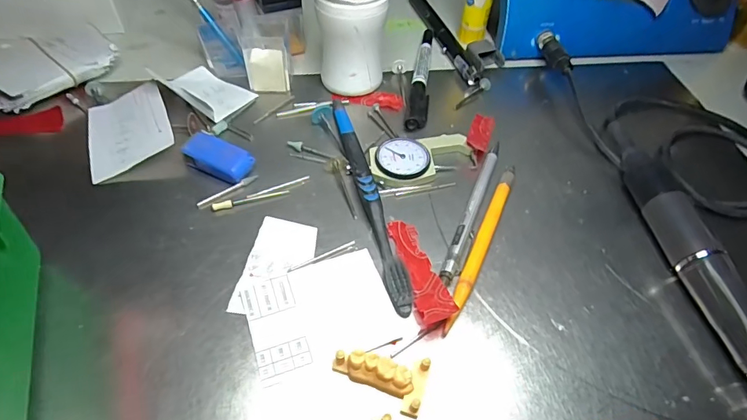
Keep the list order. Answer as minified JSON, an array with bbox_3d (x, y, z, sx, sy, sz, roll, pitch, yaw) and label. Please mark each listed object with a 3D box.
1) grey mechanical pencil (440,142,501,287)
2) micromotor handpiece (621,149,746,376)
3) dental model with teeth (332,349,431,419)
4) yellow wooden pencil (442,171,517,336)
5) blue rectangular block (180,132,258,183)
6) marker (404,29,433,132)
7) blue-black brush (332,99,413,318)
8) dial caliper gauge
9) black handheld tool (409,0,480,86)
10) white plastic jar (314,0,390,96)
[{"bbox_3d":[0.066,-0.004,0.290,0.010,0.008,0.125,21,53,12],"label":"grey mechanical pencil"},{"bbox_3d":[0.187,0.036,0.256,0.021,0.028,0.179,-3,52,-6],"label":"micromotor handpiece"},{"bbox_3d":[0.004,0.079,0.218,0.045,0.013,0.024,22,54,-2],"label":"dental model with teeth"},{"bbox_3d":[0.067,0.018,0.274,0.009,0.008,0.129,22,54,13],"label":"yellow wooden pencil"},{"bbox_3d":[-0.103,-0.033,0.301,0.044,0.016,0.023,19,53,11],"label":"blue rectangular block"},{"bbox_3d":[0.042,-0.113,0.371,0.016,0.012,0.132,10,52,4],"label":"marker"},{"bbox_3d":[-0.004,-0.014,0.292,0.013,0.012,0.175,-10,53,-11],"label":"blue-black brush"},{"bbox_3d":[0.034,-0.037,0.313,0.074,0.010,0.038,-13,54,-13],"label":"dial caliper gauge"},{"bbox_3d":[0.061,-0.161,0.411,0.014,0.013,0.144,-11,53,-12],"label":"black handheld tool"},{"bbox_3d":[-0.016,-0.133,0.339,0.049,0.081,0.047,2,52,-2],"label":"white plastic jar"}]

